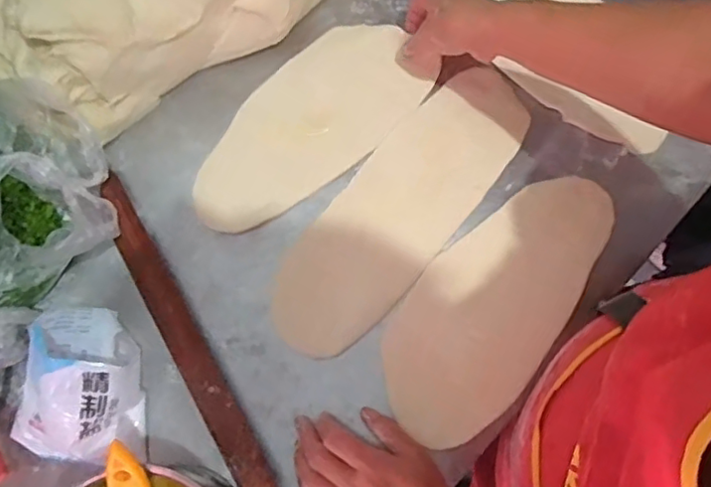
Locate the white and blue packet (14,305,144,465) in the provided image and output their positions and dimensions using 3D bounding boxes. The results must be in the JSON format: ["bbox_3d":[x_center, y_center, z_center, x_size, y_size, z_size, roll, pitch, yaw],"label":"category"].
[{"bbox_3d":[-0.241,0.119,0.492,0.109,0.082,0.129,-4,76,0],"label":"white and blue packet"}]

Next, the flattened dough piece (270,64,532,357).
[{"bbox_3d":[0.047,-0.039,0.562,0.105,0.010,0.330,38,80,10],"label":"flattened dough piece"}]

